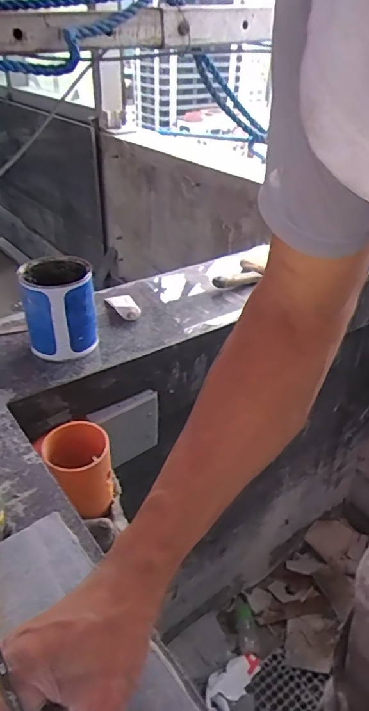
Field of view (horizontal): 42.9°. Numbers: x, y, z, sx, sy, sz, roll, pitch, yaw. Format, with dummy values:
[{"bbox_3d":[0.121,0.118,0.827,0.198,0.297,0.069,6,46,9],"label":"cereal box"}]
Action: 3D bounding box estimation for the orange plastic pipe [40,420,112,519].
[{"bbox_3d":[-0.131,0.145,0.600,0.081,0.090,0.076,1,35,0],"label":"orange plastic pipe"}]

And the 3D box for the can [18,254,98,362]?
[{"bbox_3d":[-0.185,-0.069,0.692,0.091,0.125,0.102,-11,35,-20],"label":"can"}]

